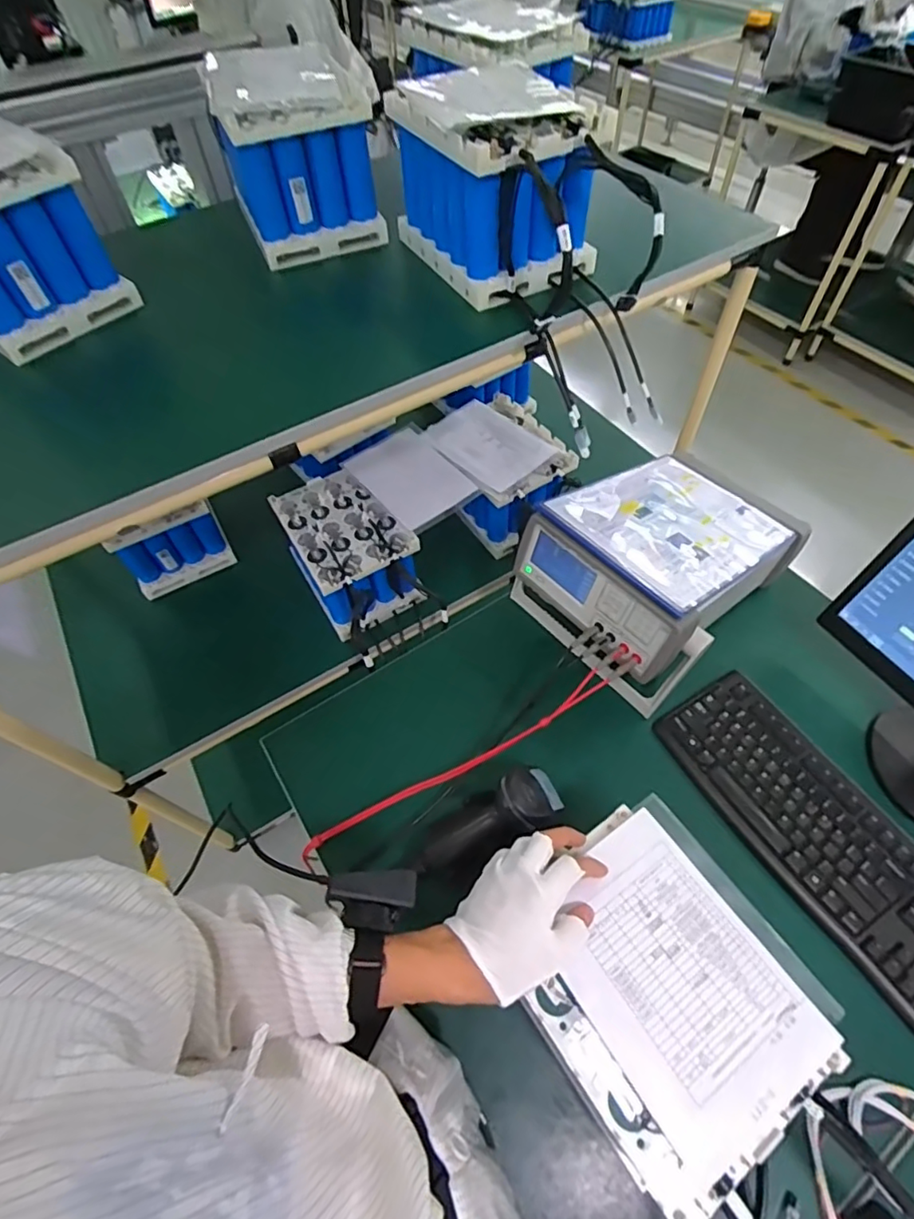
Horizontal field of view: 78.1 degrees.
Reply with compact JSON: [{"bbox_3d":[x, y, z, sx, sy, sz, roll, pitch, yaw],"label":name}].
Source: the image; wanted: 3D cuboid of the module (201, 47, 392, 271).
[{"bbox_3d":[-0.223,-0.626,0.783,0.180,0.171,0.191,-21,58,-11],"label":"module"}]

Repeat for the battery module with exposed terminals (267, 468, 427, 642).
[{"bbox_3d":[-0.201,-0.101,1.027,0.180,0.175,0.261,-33,61,-18],"label":"battery module with exposed terminals"}]

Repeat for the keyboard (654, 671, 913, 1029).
[{"bbox_3d":[0.438,0.276,0.649,0.147,0.024,0.446,-29,60,-15],"label":"keyboard"}]

